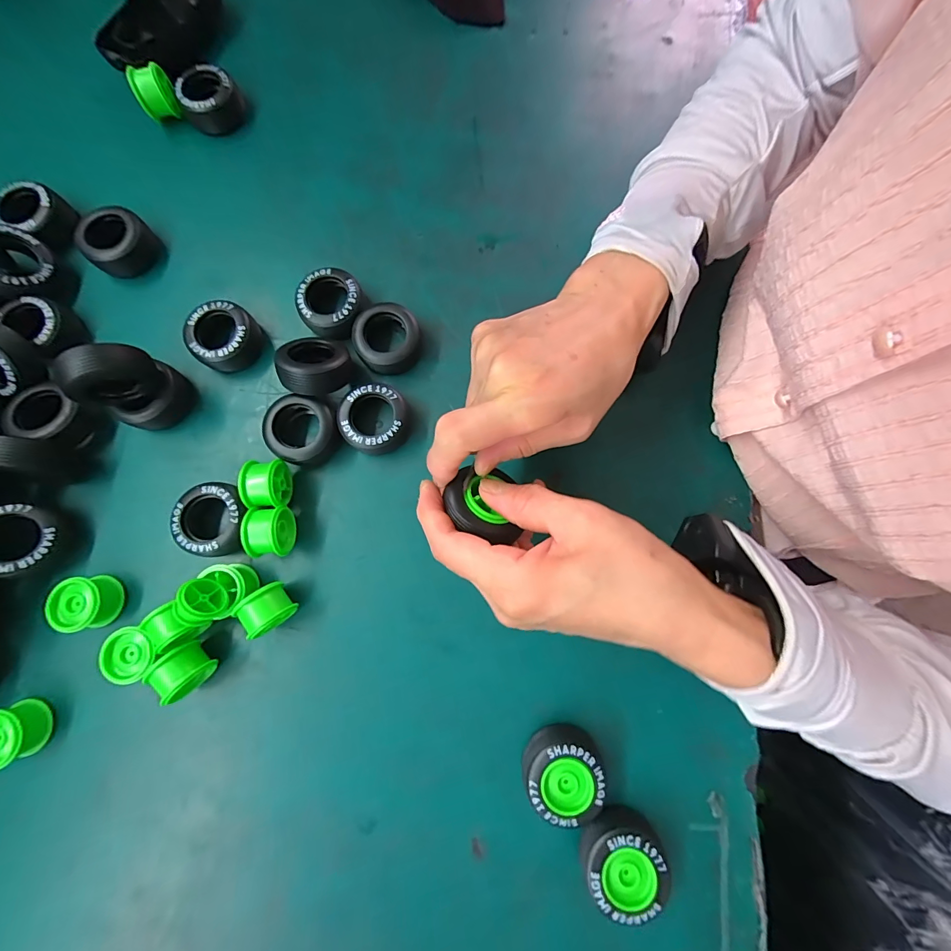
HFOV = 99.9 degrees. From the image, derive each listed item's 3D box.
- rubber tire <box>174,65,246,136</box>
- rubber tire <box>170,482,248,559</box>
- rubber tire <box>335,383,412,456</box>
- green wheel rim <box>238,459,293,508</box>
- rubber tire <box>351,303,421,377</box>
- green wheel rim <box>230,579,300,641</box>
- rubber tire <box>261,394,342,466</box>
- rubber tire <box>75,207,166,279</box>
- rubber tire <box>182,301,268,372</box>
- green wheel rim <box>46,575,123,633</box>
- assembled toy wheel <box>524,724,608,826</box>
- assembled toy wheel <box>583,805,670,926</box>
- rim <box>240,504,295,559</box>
[{"bbox_3d":[-0.220,-0.311,0.332,0.046,0.026,0.043,-37,82,-6],"label":"rubber tire"},{"bbox_3d":[-0.177,0.030,0.276,0.048,0.026,0.049,0,80,0],"label":"rubber tire"},{"bbox_3d":[-0.072,-0.039,0.289,0.049,0.021,0.052,-19,80,-3],"label":"rubber tire"},{"bbox_3d":[-0.143,0.007,0.278,0.025,0.028,0.031,-2,80,0],"label":"green wheel rim"},{"bbox_3d":[-0.067,-0.102,0.301,0.046,0.022,0.048,0,80,0],"label":"rubber tire"},{"bbox_3d":[-0.133,0.087,0.260,0.029,0.037,0.027,-32,81,-5],"label":"green wheel rim"},{"bbox_3d":[-0.123,-0.032,0.286,0.047,0.024,0.046,0,80,0],"label":"rubber tire"},{"bbox_3d":[-0.278,-0.181,0.313,0.039,0.028,0.048,40,82,7],"label":"rubber tire"},{"bbox_3d":[-0.189,-0.105,0.300,0.047,0.023,0.050,0,80,0],"label":"rubber tire"},{"bbox_3d":[-0.256,0.084,0.265,0.028,0.026,0.033,-5,80,-1],"label":"green wheel rim"},{"bbox_3d":[0.054,0.181,0.246,0.048,0.027,0.045,0,80,0],"label":"assembled toy wheel"},{"bbox_3d":[0.086,0.228,0.238,0.044,0.025,0.047,0,80,0],"label":"assembled toy wheel"},{"bbox_3d":[-0.138,0.039,0.273,0.027,0.028,0.032,-6,80,-1],"label":"rim"}]

